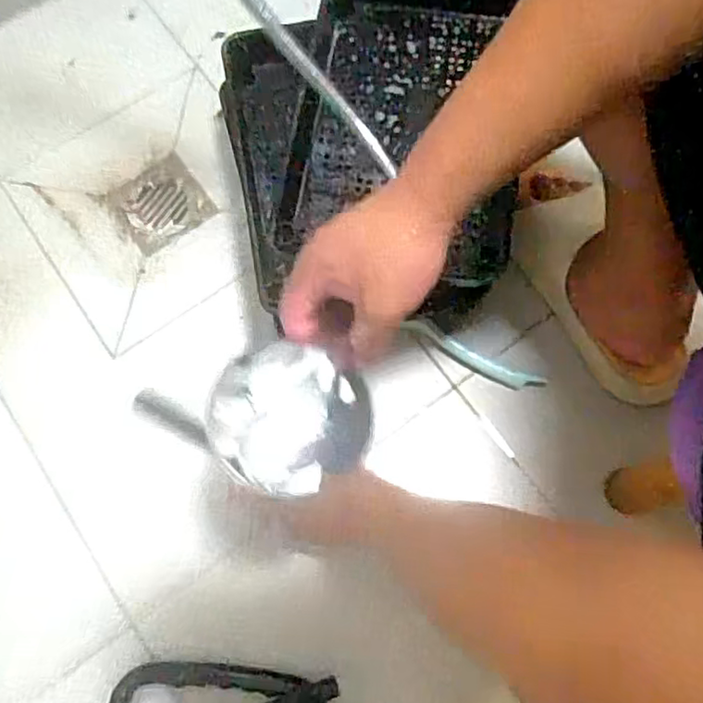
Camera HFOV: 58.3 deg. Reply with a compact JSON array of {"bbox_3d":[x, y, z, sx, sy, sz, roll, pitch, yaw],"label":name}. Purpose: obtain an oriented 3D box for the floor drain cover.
[{"bbox_3d":[-0.229,-0.179,0.756,0.101,0.006,0.102,-33,74,-11],"label":"floor drain cover"}]

